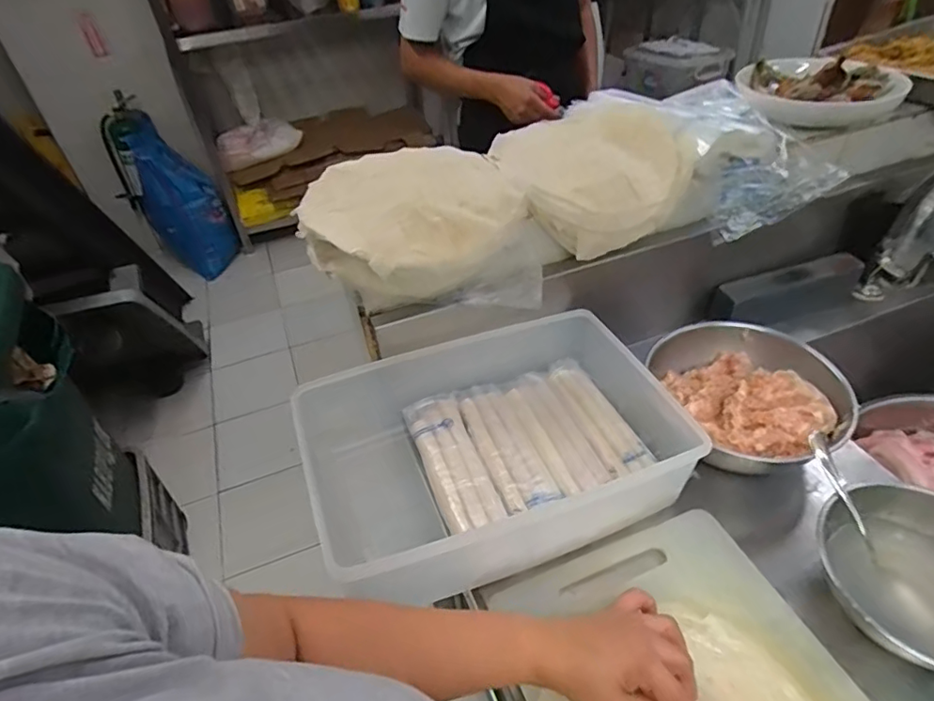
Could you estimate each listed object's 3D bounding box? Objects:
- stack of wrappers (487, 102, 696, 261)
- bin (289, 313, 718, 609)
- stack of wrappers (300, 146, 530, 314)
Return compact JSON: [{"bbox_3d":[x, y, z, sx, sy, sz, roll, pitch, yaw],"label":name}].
[{"bbox_3d":[0.155,-0.229,0.716,0.228,0.101,0.206,-15,42,-10],"label":"stack of wrappers"},{"bbox_3d":[0.034,0.104,0.612,0.380,0.120,0.255,-17,43,-12],"label":"bin"},{"bbox_3d":[-0.066,-0.148,0.653,0.233,0.117,0.208,-20,43,-14],"label":"stack of wrappers"}]

